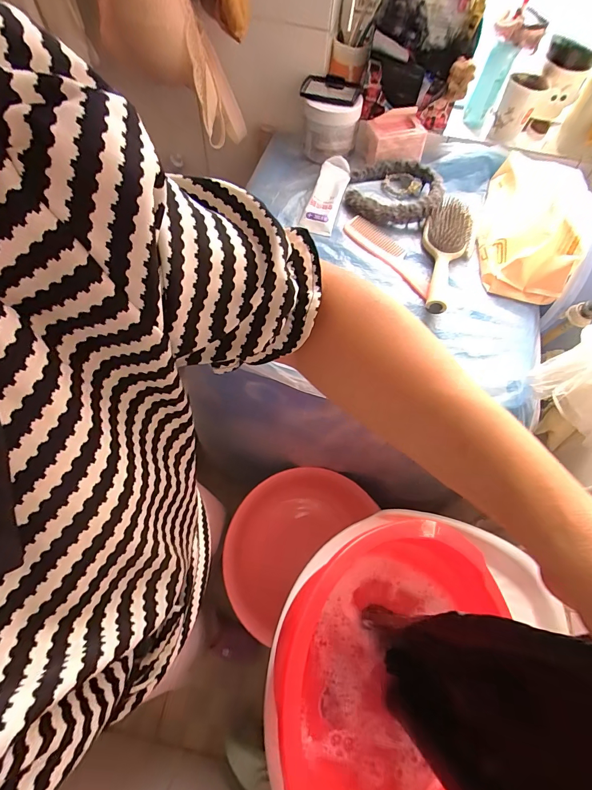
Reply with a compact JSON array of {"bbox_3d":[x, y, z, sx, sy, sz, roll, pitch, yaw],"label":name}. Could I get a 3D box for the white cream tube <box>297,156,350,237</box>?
[{"bbox_3d":[0.053,-0.347,0.620,0.056,0.029,0.152,17,79,5],"label":"white cream tube"}]

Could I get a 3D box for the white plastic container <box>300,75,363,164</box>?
[{"bbox_3d":[0.060,-0.493,0.649,0.107,0.090,0.109,14,63,3],"label":"white plastic container"}]

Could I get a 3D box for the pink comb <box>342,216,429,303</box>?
[{"bbox_3d":[0.152,-0.225,0.577,0.053,0.011,0.182,-36,74,-22],"label":"pink comb"}]

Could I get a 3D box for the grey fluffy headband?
[{"bbox_3d":[0.167,-0.353,0.616,0.155,0.039,0.143,7,62,0],"label":"grey fluffy headband"}]

